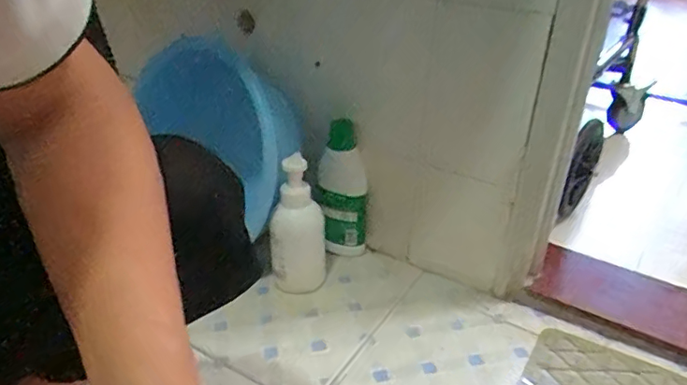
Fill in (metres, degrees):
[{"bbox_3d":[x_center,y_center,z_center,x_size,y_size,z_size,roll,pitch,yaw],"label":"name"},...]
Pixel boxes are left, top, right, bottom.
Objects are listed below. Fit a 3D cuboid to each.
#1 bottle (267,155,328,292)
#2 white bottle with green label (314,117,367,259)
[{"bbox_3d":[-0.073,0.061,0.858,0.089,0.220,0.069,-3,29,-4],"label":"bottle"},{"bbox_3d":[-0.002,0.001,0.925,0.081,0.231,0.060,-3,29,-5],"label":"white bottle with green label"}]

